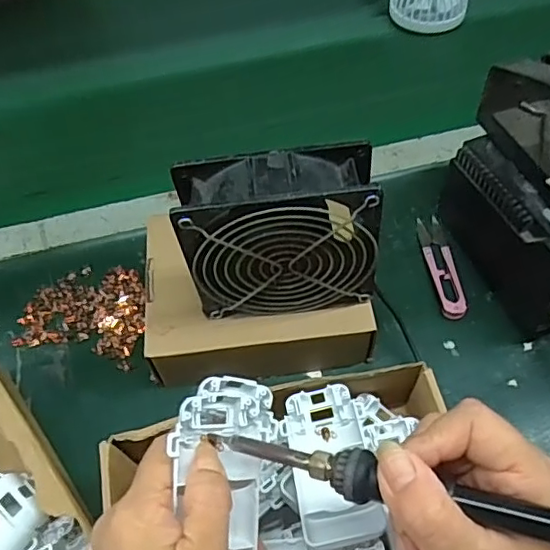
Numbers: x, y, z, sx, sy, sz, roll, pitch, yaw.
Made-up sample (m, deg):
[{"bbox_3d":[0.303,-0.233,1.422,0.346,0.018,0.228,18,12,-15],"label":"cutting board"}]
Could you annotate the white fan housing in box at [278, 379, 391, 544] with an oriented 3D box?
[{"bbox_3d":[0.032,0.110,0.341,0.046,0.016,0.091,-11,57,-4],"label":"white fan housing in box"}]

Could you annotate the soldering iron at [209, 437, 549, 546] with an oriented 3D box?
[{"bbox_3d":[0.067,0.093,0.239,0.205,0.013,0.018,7,56,23],"label":"soldering iron"}]

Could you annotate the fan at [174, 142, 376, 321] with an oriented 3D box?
[{"bbox_3d":[0.003,-0.023,0.368,0.116,0.113,0.041,-6,57,-1],"label":"fan"}]

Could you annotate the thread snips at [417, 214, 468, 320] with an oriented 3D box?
[{"bbox_3d":[0.141,-0.009,0.484,0.023,0.008,0.104,-6,57,-1],"label":"thread snips"}]

